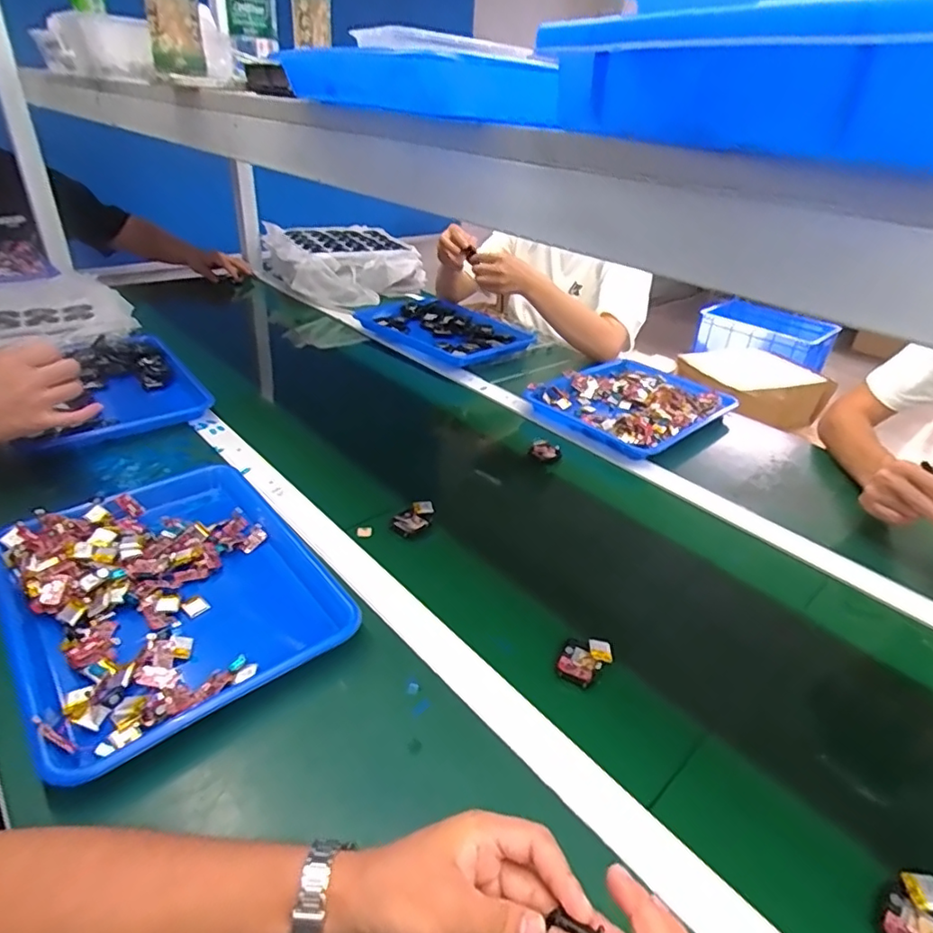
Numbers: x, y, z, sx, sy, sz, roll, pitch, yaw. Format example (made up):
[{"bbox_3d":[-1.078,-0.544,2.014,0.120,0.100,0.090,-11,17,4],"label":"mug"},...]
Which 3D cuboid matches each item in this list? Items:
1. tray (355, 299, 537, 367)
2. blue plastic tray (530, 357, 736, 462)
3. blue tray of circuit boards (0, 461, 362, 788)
[{"bbox_3d":[-0.056,-0.293,1.204,0.343,0.034,0.231,30,40,34],"label":"tray"},{"bbox_3d":[0.292,-0.117,0.990,0.315,0.034,0.245,-24,42,-37],"label":"blue plastic tray"},{"bbox_3d":[-0.289,0.113,0.556,0.258,0.042,0.332,-21,41,-35],"label":"blue tray of circuit boards"}]

